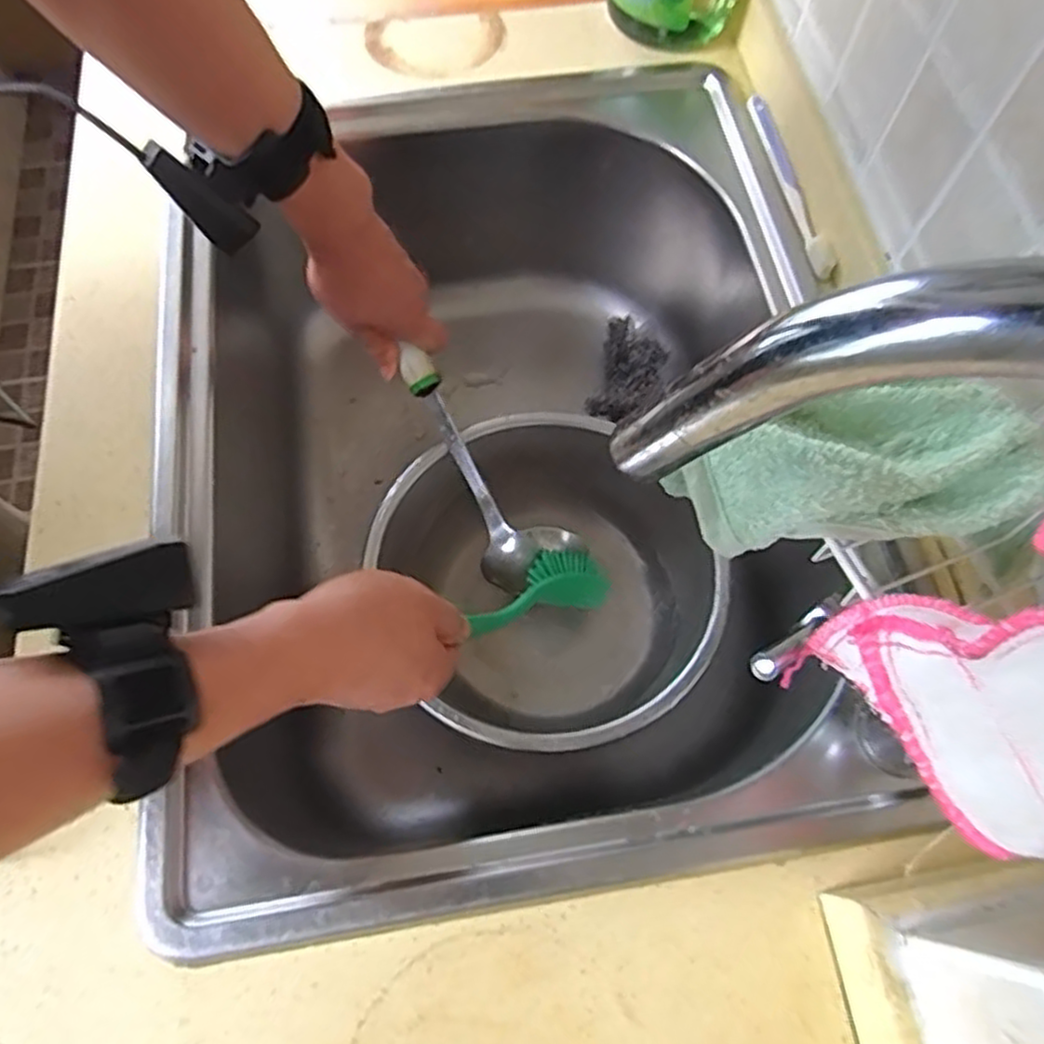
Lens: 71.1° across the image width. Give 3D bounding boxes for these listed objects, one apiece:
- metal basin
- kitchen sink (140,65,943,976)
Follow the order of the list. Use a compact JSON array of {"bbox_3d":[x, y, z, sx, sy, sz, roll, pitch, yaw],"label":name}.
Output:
[{"bbox_3d":[0.020,0.052,0.603,0.263,0.099,0.242,0,67,0],"label":"metal basin"},{"bbox_3d":[0.002,-0.037,0.586,0.452,0.230,0.613,-6,68,-3],"label":"kitchen sink"}]

